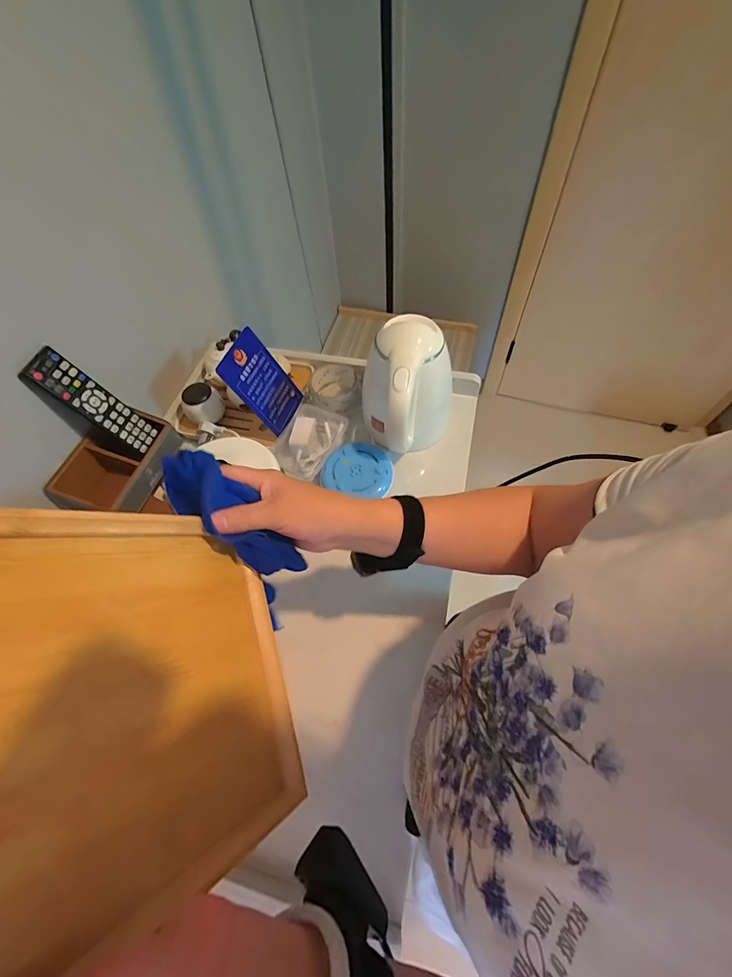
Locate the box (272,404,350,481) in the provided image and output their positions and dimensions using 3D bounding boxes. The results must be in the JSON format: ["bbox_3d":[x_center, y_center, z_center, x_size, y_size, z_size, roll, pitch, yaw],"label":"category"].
[{"bbox_3d":[-0.092,-0.077,0.648,0.099,0.038,0.121,18,62,14],"label":"box"}]

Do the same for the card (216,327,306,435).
[{"bbox_3d":[-0.160,-0.163,0.613,0.012,0.148,0.092,6,60,35],"label":"card"}]

